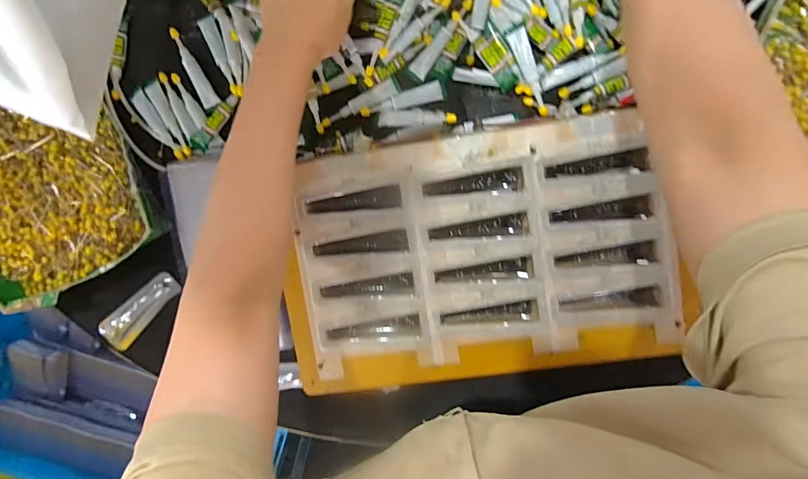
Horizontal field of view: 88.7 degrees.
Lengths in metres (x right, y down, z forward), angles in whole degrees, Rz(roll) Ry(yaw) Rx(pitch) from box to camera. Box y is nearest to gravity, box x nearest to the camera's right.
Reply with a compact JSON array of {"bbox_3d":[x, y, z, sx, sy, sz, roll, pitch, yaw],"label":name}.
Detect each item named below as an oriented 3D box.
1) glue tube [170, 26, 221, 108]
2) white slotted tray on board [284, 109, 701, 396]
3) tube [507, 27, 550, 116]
[{"bbox_3d":[-0.204,-0.163,0.400,0.016,0.011,0.077,-28,95,7],"label":"glue tube"},{"bbox_3d":[0.062,0.019,0.379,0.344,0.023,0.218,-9,97,5],"label":"white slotted tray on board"},{"bbox_3d":[0.114,-0.151,0.374,0.017,0.007,0.079,-21,96,7],"label":"tube"}]

